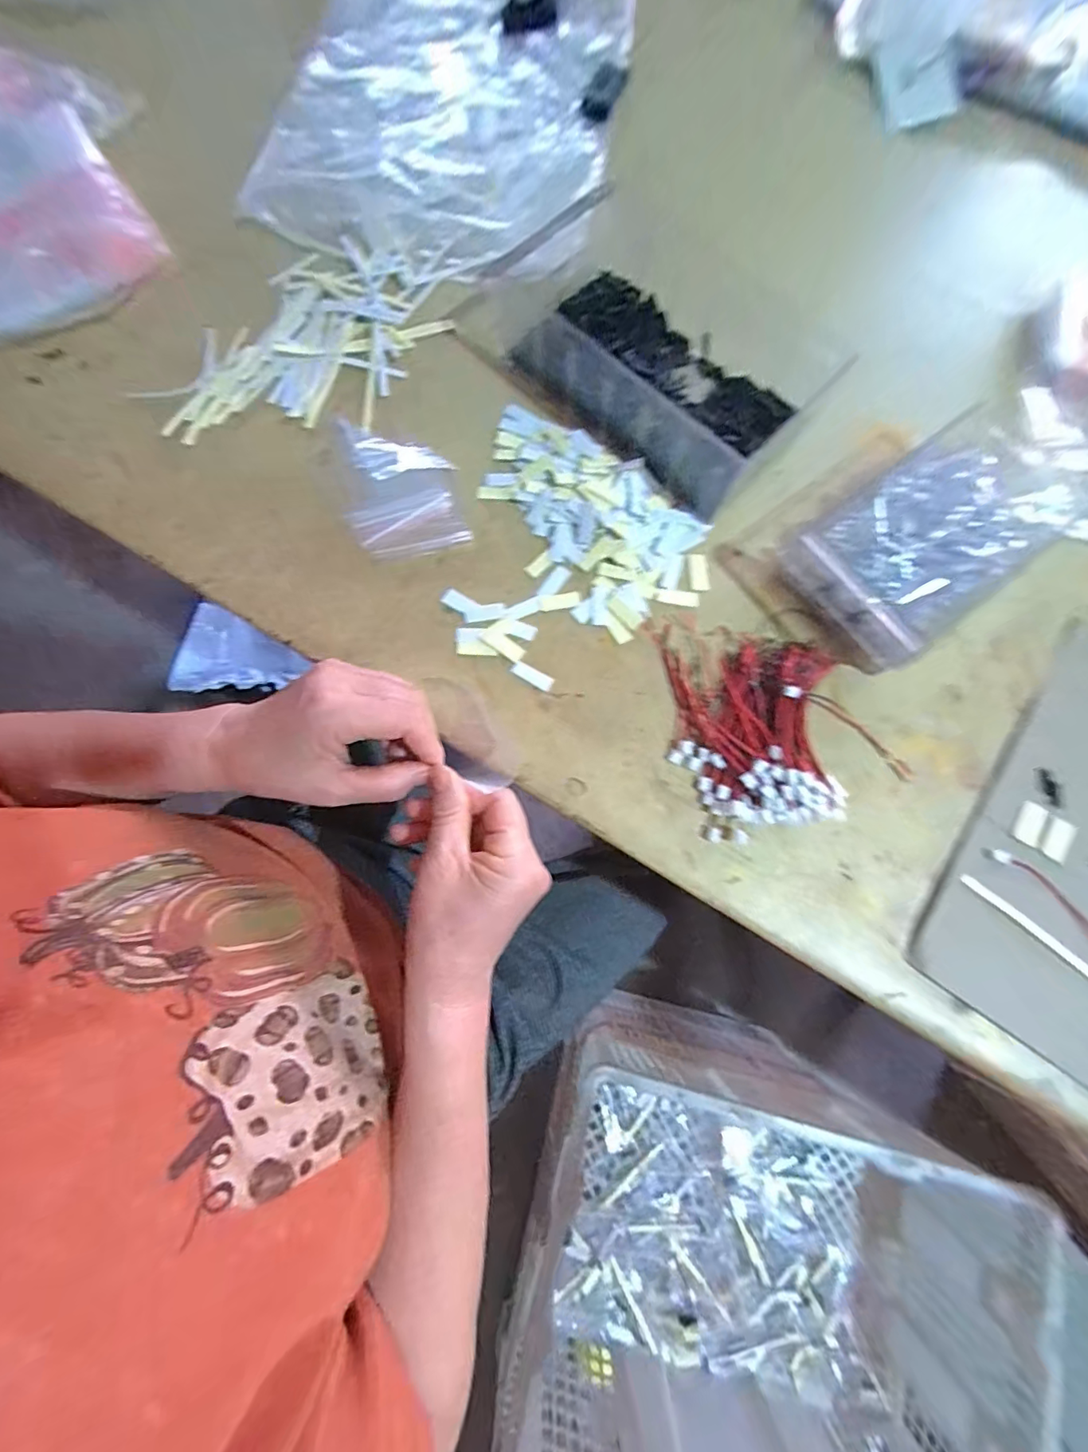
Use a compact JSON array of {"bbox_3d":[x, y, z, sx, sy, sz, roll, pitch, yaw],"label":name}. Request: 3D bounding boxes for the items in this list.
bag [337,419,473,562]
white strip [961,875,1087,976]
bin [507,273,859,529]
[{"bbox_3d":[-0.106,-0.175,0.375,0.083,0.011,0.111,-12,77,-3],"label":"bag"},{"bbox_3d":[0.300,0.125,0.307,0.100,0.004,0.008,40,80,9],"label":"white strip"},{"bbox_3d":[0.087,-0.257,0.378,0.200,0.047,0.124,38,79,8],"label":"bin"}]

